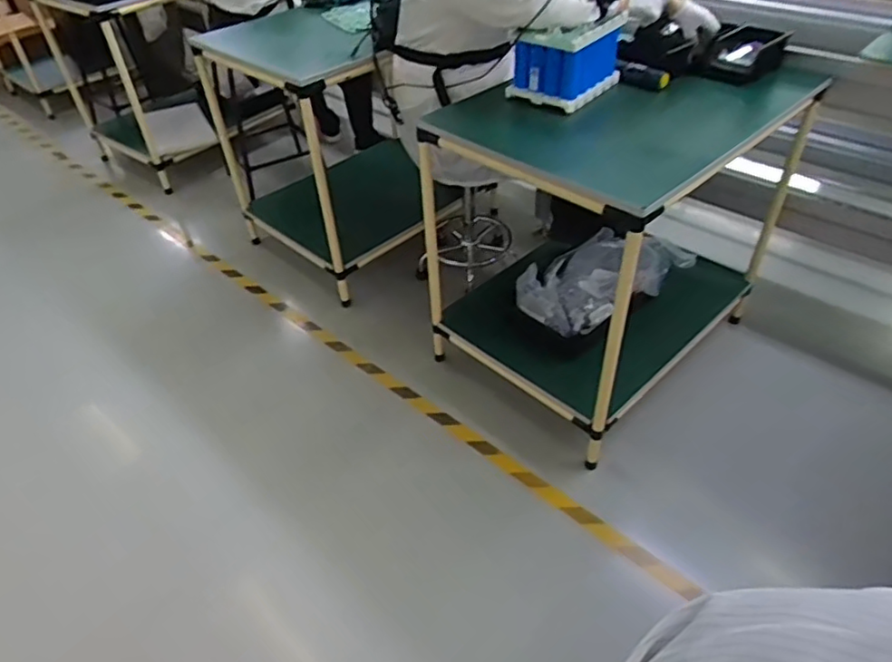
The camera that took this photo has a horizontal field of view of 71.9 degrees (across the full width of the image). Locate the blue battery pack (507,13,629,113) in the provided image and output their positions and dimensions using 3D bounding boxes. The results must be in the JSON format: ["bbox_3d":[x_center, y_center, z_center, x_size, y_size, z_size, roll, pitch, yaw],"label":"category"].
[{"bbox_3d":[0.285,-0.646,1.454,0.172,0.154,0.222,31,52,31],"label":"blue battery pack"}]

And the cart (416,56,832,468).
[{"bbox_3d":[0.504,-0.305,1.742,0.986,0.748,0.619,-33,50,-29],"label":"cart"}]

